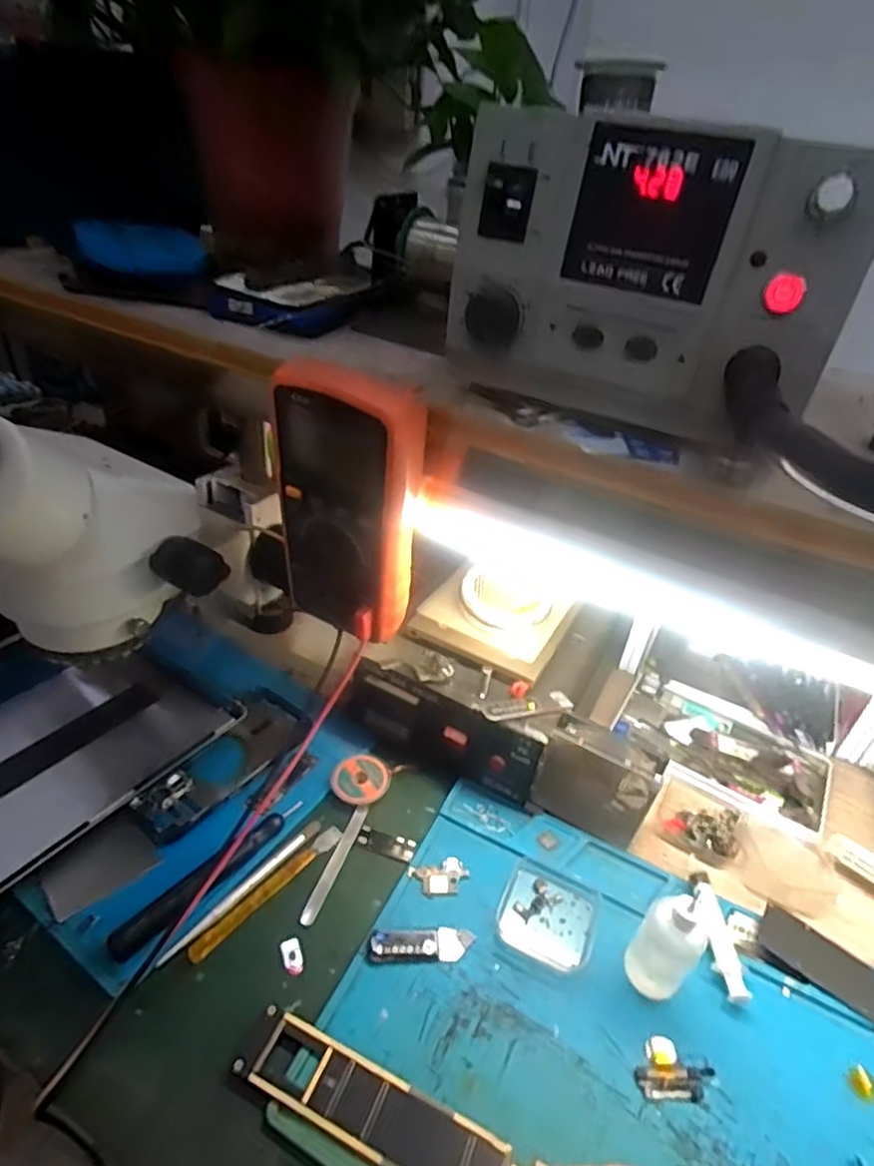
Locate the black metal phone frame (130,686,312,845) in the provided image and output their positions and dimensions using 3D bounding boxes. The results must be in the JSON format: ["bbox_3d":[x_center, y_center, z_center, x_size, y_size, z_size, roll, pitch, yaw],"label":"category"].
[{"bbox_3d":[-0.165,0.141,0.498,0.066,0.011,0.149,20,39,19],"label":"black metal phone frame"}]

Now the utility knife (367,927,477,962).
[{"bbox_3d":[-0.010,0.232,0.404,0.066,0.005,0.019,3,37,-4],"label":"utility knife"}]

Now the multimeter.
[{"bbox_3d":[-0.053,-0.045,0.391,0.089,0.170,0.049,24,40,23],"label":"multimeter"}]

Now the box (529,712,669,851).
[{"bbox_3d":[0.118,0.147,0.467,0.079,0.088,0.033,23,40,22],"label":"box"}]

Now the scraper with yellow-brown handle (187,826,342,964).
[{"bbox_3d":[-0.111,0.205,0.423,0.012,0.005,0.120,29,43,29],"label":"scraper with yellow-brown handle"}]

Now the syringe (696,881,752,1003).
[{"bbox_3d":[0.187,0.237,0.419,0.017,0.013,0.072,4,36,-2],"label":"syringe"}]

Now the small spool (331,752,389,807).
[{"bbox_3d":[-0.060,0.153,0.493,0.042,0.009,0.044,4,37,-3],"label":"small spool"}]

